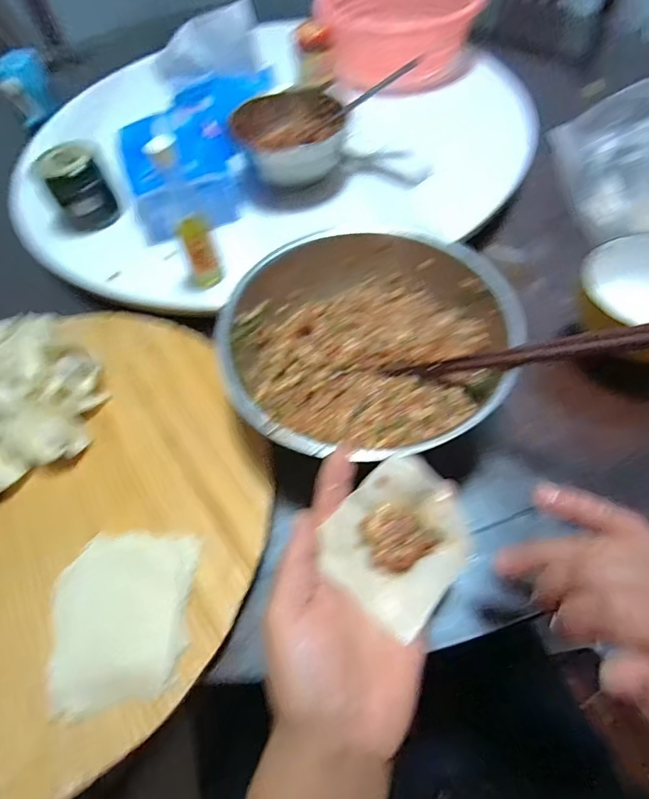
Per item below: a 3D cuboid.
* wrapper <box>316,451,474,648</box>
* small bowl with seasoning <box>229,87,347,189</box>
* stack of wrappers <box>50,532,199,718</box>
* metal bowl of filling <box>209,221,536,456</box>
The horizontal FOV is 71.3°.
[{"bbox_3d":[0.044,0.079,0.260,0.073,0.030,0.080,34,67,20],"label":"wrapper"},{"bbox_3d":[-0.042,-0.307,0.533,0.129,0.056,0.099,-20,58,-8],"label":"small bowl with seasoning"},{"bbox_3d":[-0.136,0.146,0.307,0.087,0.017,0.105,-4,58,2],"label":"stack of wrappers"},{"bbox_3d":[0.038,-0.051,0.378,0.216,0.075,0.209,-2,58,3],"label":"metal bowl of filling"}]

